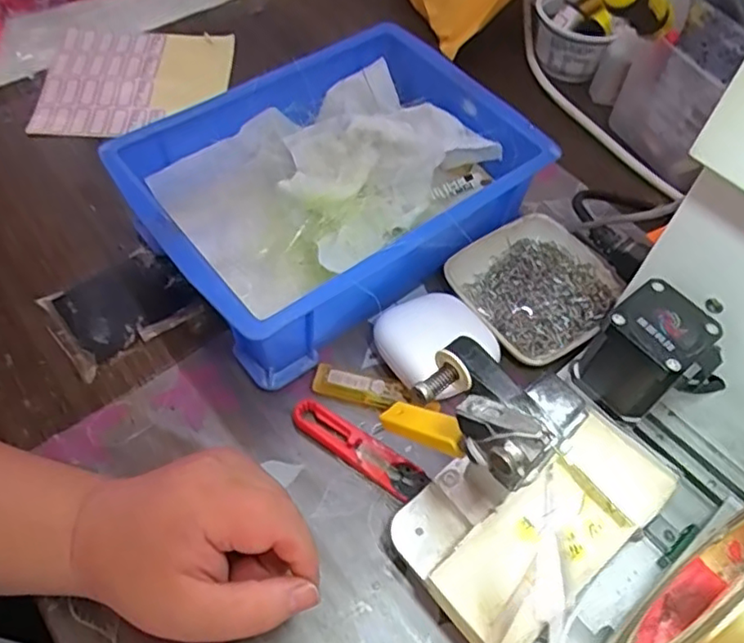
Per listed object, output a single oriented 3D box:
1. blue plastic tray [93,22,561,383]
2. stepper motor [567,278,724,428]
[{"bbox_3d":[-0.022,-0.090,0.431,0.247,0.074,0.181,-32,64,-21],"label":"blue plastic tray"},{"bbox_3d":[0.140,0.021,0.318,0.050,0.062,0.055,-31,64,-21],"label":"stepper motor"}]

